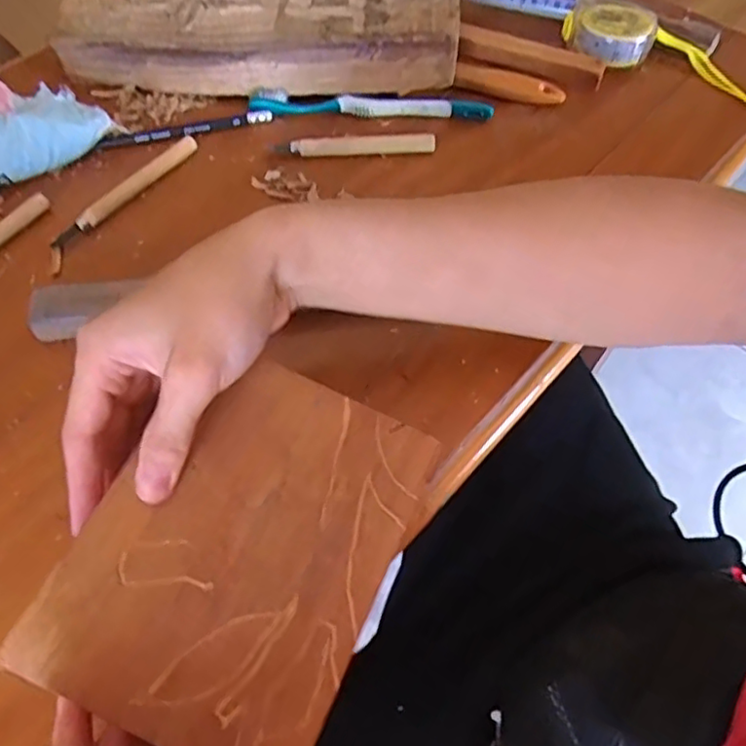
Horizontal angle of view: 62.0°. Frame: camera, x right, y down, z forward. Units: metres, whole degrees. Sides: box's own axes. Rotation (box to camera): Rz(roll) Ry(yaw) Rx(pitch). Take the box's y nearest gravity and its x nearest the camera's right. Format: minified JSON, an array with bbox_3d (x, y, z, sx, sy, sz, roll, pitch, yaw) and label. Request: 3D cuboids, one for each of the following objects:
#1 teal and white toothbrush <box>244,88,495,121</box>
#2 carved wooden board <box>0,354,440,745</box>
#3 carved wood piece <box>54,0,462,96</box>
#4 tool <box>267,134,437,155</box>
[{"bbox_3d":[-0.002,-0.207,0.483,0.184,0.012,0.019,3,60,2],"label":"teal and white toothbrush"},{"bbox_3d":[-0.057,0.076,0.284,0.127,0.004,0.168,28,63,-1],"label":"carved wooden board"},{"bbox_3d":[-0.077,-0.282,0.497,0.291,0.063,0.118,6,60,3],"label":"carved wood piece"},{"bbox_3d":[-0.015,-0.171,0.466,0.122,0.008,0.015,-3,60,-2],"label":"tool"}]

